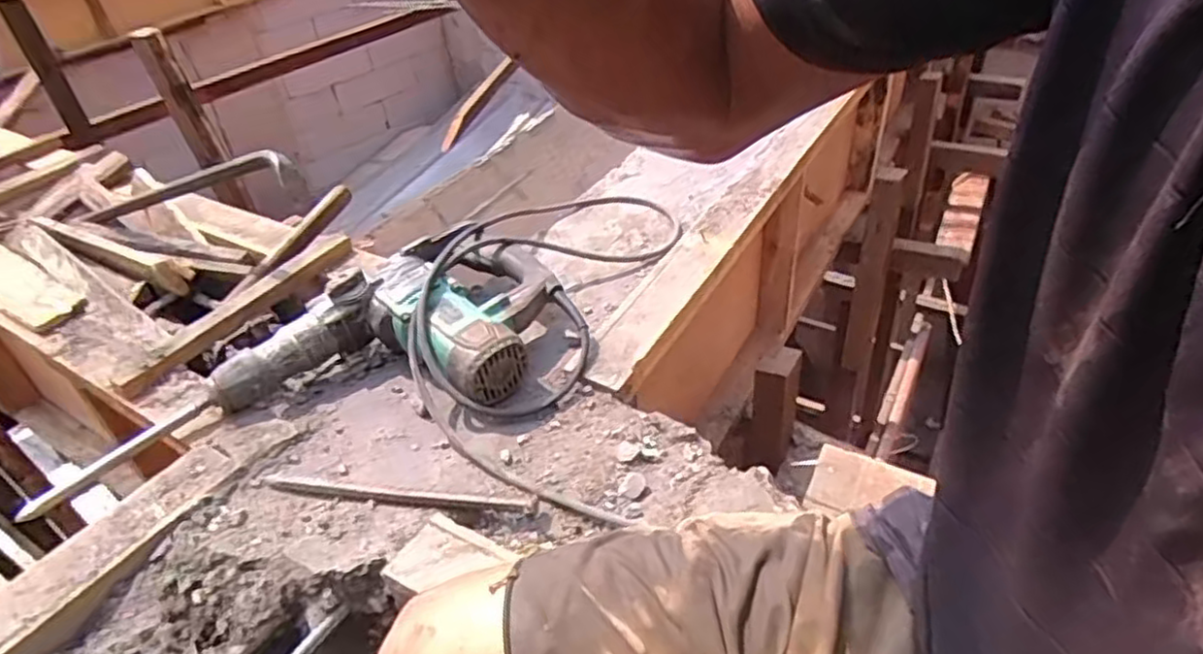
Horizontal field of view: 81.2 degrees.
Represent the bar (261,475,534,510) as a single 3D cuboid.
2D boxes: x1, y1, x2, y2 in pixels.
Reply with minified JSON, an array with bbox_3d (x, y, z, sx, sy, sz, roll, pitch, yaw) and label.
[{"bbox_3d":[-0.197,0.154,0.654,0.262,0.009,0.013,3,40,11],"label":"bar"}]

